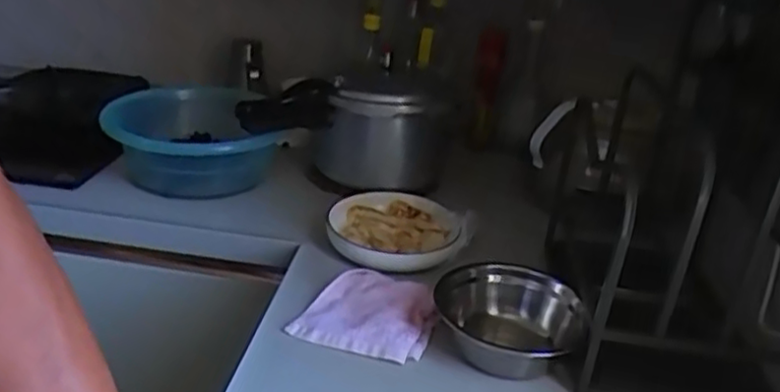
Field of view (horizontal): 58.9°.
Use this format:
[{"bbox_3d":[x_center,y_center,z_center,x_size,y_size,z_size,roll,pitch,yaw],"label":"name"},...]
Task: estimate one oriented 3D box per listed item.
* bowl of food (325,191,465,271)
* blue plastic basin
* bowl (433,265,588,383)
[{"bbox_3d":[0.006,0.045,0.959,0.171,0.041,0.180,4,25,-2],"label":"bowl of food"},{"bbox_3d":[-0.294,-0.086,1.107,0.253,0.116,0.242,4,25,-2],"label":"blue plastic basin"},{"bbox_3d":[0.139,0.148,0.770,0.142,0.072,0.156,4,25,-2],"label":"bowl"}]

